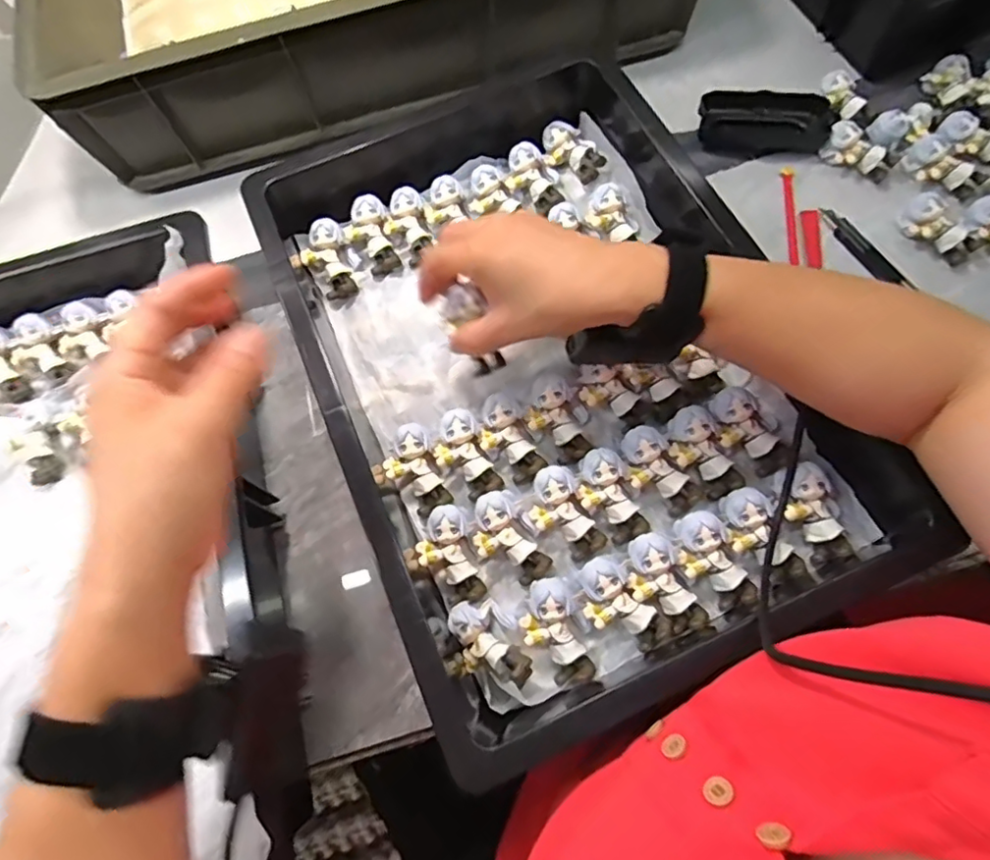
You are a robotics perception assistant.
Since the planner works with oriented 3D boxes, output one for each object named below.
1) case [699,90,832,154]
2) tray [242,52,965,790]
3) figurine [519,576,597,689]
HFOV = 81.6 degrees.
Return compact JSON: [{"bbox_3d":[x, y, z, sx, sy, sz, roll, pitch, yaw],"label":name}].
[{"bbox_3d":[0.252,-0.288,0.543,0.118,0.034,0.055,19,73,10],"label":"case"},{"bbox_3d":[0.035,-0.066,0.420,0.318,0.072,0.482,-24,71,-4],"label":"tray"},{"bbox_3d":[0.041,0.126,0.358,0.038,0.027,0.063,-32,72,-7],"label":"figurine"}]

